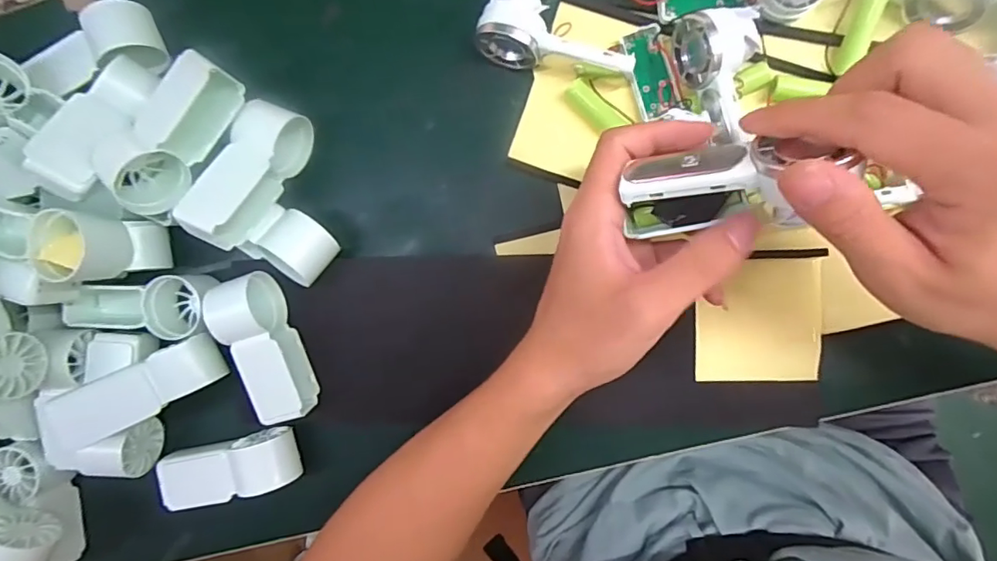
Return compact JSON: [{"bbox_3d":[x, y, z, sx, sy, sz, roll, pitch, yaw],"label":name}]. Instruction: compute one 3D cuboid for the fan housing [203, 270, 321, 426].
[{"bbox_3d":[-0.148,0.043,0.331,0.037,0.043,0.095,-20,91,4],"label":"fan housing"}]

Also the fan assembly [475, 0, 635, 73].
[{"bbox_3d":[0.035,-0.145,0.305,0.091,0.030,0.038,14,93,3],"label":"fan assembly"}]

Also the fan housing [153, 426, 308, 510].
[{"bbox_3d":[-0.180,0.125,0.347,0.091,0.036,0.038,-15,91,4],"label":"fan housing"}]

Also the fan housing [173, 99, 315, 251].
[{"bbox_3d":[-0.149,-0.065,0.309,0.032,0.037,0.094,23,66,3],"label":"fan housing"}]

